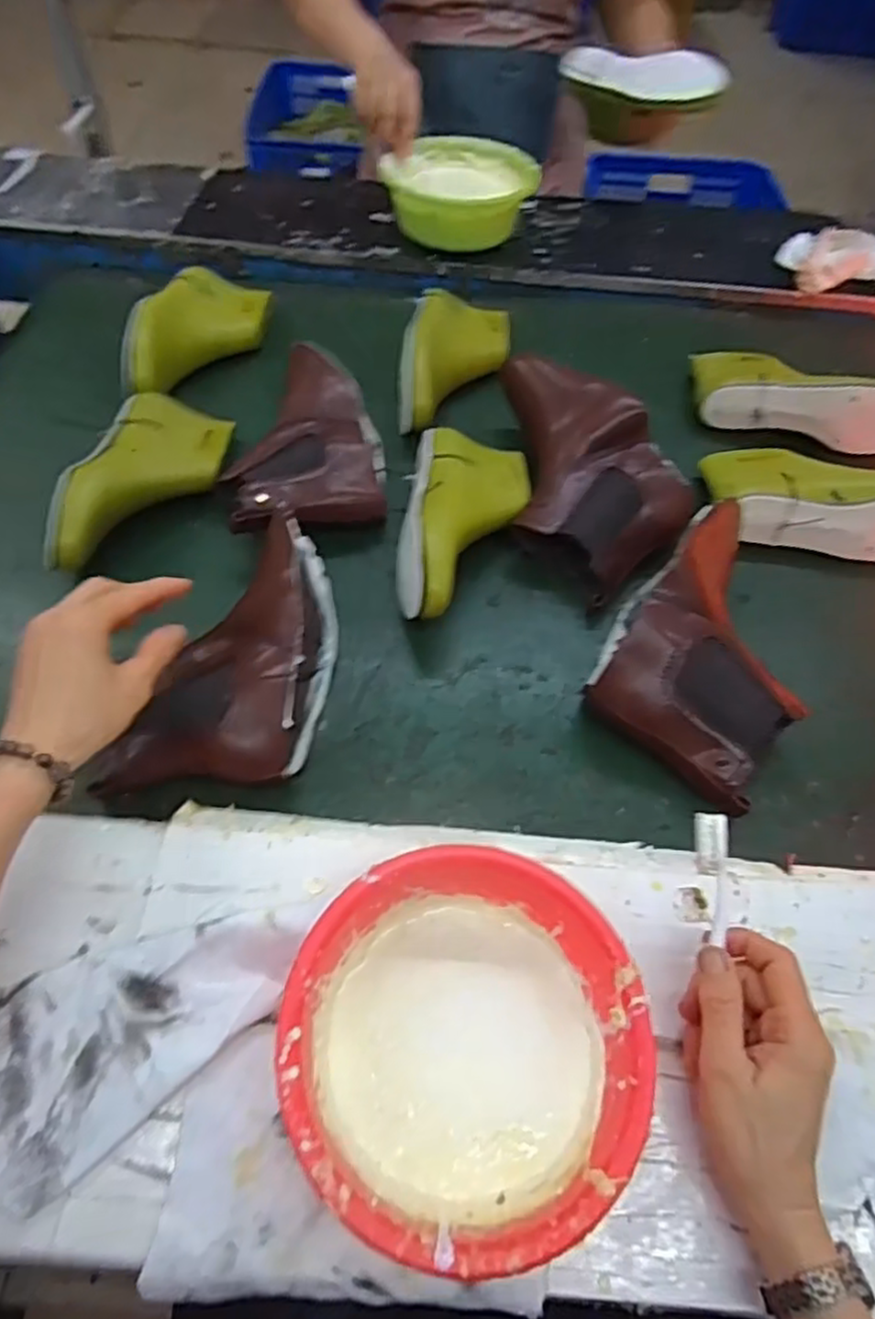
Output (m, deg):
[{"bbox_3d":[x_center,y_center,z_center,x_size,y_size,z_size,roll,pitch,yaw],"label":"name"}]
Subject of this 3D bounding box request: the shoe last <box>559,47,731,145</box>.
[{"bbox_3d":[0.253,-0.735,0.934,0.089,0.101,0.277,-17,41,-15],"label":"shoe last"}]

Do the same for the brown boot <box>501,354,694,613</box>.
[{"bbox_3d":[0.152,-0.180,0.688,0.154,0.094,0.262,1,57,-3],"label":"brown boot"}]

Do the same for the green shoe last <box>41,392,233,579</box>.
[{"bbox_3d":[-0.271,-0.170,0.658,0.094,0.057,0.226,11,58,4],"label":"green shoe last"}]

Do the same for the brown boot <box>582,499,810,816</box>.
[{"bbox_3d":[0.235,-0.015,0.585,0.148,0.102,0.234,33,61,17],"label":"brown boot"}]

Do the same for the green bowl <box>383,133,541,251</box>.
[{"bbox_3d":[0.021,-0.612,0.947,0.189,0.089,0.200,2,55,-3],"label":"green bowl"}]

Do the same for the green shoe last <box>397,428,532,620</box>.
[{"bbox_3d":[0.024,-0.123,0.657,0.107,0.073,0.223,8,57,2],"label":"green shoe last"}]

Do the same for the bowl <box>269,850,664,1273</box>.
[{"bbox_3d":[0.014,0.211,0.397,0.182,0.069,0.185,2,57,-2],"label":"bowl"}]

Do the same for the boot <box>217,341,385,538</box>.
[{"bbox_3d":[-0.128,-0.210,0.706,0.148,0.063,0.247,-2,58,-4],"label":"boot"}]

